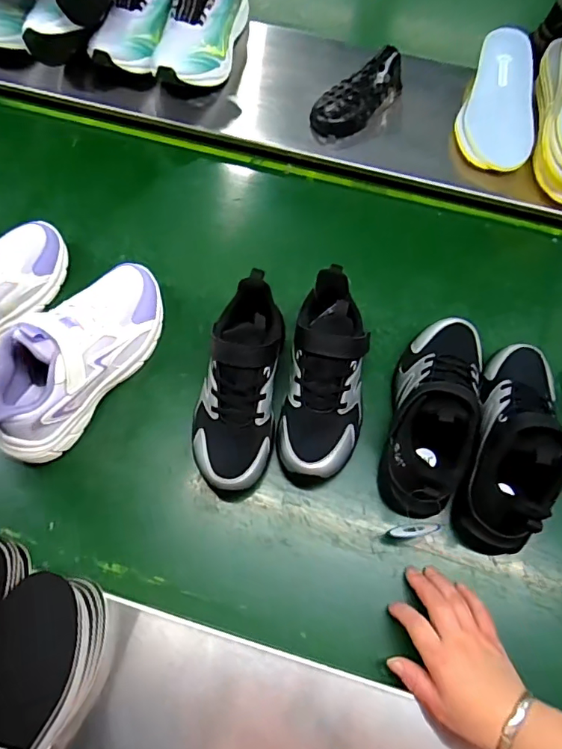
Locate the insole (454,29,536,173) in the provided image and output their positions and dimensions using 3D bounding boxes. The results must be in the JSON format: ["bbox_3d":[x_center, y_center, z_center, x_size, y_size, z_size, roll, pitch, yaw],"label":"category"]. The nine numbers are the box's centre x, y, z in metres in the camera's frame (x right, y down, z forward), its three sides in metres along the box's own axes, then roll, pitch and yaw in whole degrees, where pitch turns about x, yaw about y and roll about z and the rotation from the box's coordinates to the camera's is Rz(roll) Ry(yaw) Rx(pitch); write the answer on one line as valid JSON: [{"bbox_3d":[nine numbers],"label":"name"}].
[{"bbox_3d":[0.297,-0.379,0.677,0.095,0.053,0.215,12,65,3],"label":"insole"}]

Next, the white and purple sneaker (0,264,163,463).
[{"bbox_3d":[-0.206,-0.027,0.498,0.082,0.131,0.232,31,68,12],"label":"white and purple sneaker"}]

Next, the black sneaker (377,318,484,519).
[{"bbox_3d":[0.160,0.033,0.489,0.086,0.110,0.207,14,65,4],"label":"black sneaker"}]

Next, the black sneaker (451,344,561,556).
[{"bbox_3d":[0.230,0.060,0.478,0.069,0.107,0.214,20,66,7],"label":"black sneaker"}]

